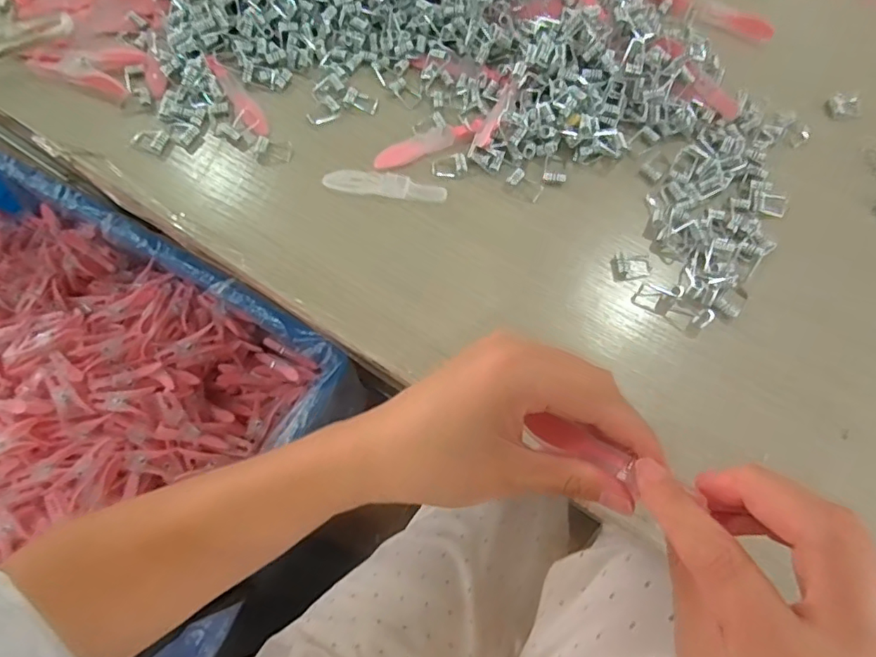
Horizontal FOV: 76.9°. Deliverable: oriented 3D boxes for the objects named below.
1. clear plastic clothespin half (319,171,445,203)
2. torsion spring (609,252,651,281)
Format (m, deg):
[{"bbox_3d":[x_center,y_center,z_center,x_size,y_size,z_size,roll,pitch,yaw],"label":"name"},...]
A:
[{"bbox_3d":[-0.035,-0.094,0.356,0.080,0.010,0.015,6,70,3],"label":"clear plastic clothespin half"},{"bbox_3d":[0.119,-0.039,0.337,0.026,0.007,0.015,-9,70,-2],"label":"torsion spring"}]

